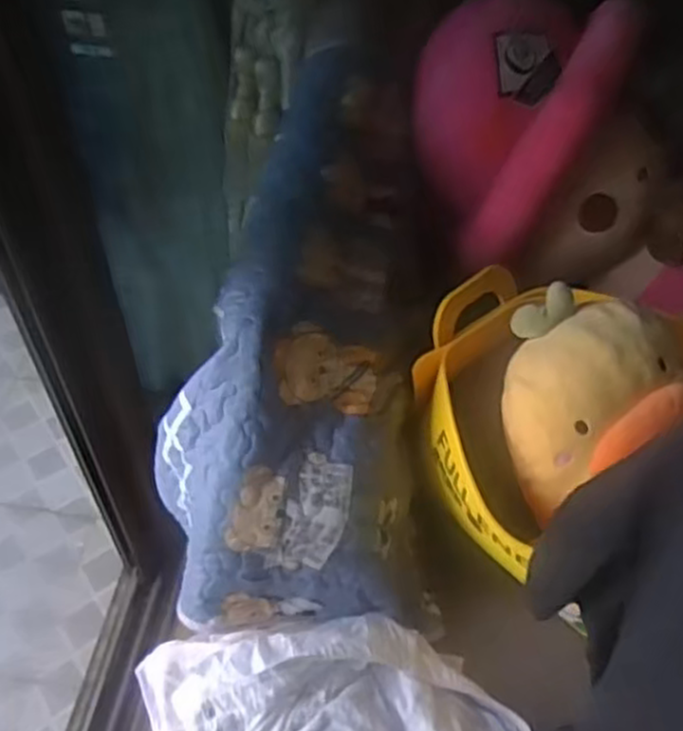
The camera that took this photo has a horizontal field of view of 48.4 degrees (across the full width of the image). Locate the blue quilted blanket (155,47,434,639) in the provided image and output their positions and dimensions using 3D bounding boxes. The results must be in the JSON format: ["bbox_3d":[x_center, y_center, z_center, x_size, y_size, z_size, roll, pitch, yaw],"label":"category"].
[{"bbox_3d":[-0.017,-0.071,0.959,0.311,0.251,0.765,6,69,3],"label":"blue quilted blanket"}]

